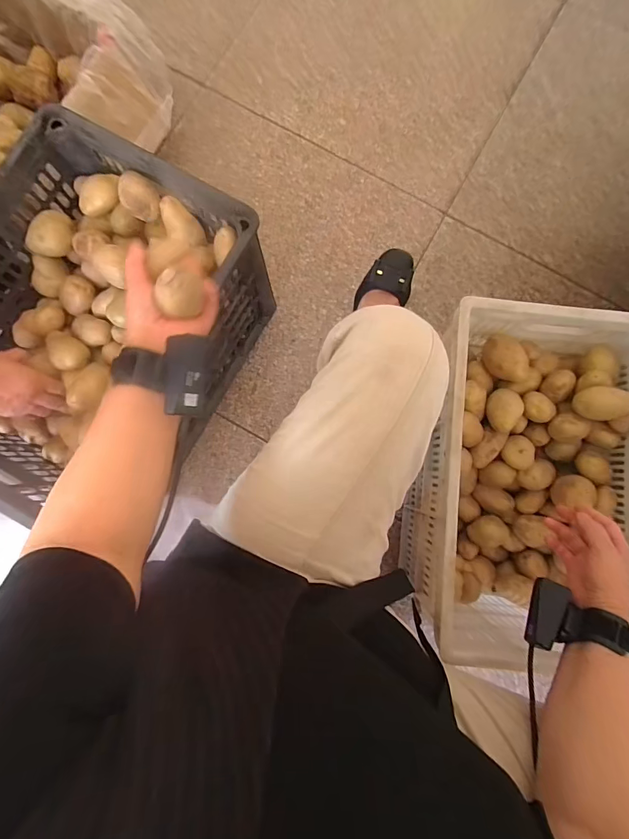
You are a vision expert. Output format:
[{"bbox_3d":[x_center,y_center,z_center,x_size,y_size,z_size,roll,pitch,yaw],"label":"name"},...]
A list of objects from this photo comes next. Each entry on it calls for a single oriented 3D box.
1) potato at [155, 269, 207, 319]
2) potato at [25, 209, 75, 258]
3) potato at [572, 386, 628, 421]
[{"bbox_3d":[-0.130,-0.120,0.390,0.039,0.044,0.034,-6,86,-2],"label":"potato"},{"bbox_3d":[-0.396,-0.277,0.603,0.046,0.041,0.069,33,84,3],"label":"potato"},{"bbox_3d":[0.411,-0.027,0.567,0.070,0.042,0.048,1,112,37],"label":"potato"}]

